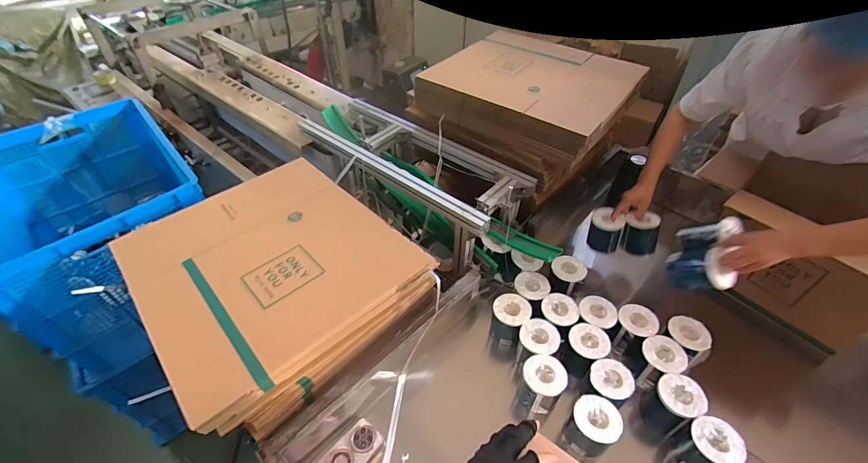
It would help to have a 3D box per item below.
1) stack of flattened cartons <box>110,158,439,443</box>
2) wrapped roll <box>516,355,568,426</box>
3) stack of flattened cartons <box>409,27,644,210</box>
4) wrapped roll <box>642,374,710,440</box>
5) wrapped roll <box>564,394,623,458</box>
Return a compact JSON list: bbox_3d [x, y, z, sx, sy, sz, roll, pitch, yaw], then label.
[{"bbox_3d":[-0.385,0.101,0.971,0.595,0.186,0.553,34,53,31],"label":"stack of flattened cartons"},{"bbox_3d":[0.251,0.381,0.938,0.092,0.168,0.097,0,44,0],"label":"wrapped roll"},{"bbox_3d":[0.310,-0.426,1.361,0.617,0.274,0.523,30,51,27],"label":"stack of flattened cartons"},{"bbox_3d":[0.545,0.399,0.894,0.087,0.135,0.095,0,44,0],"label":"wrapped roll"},{"bbox_3d":[0.345,0.426,0.853,0.092,0.115,0.087,0,44,0],"label":"wrapped roll"}]

